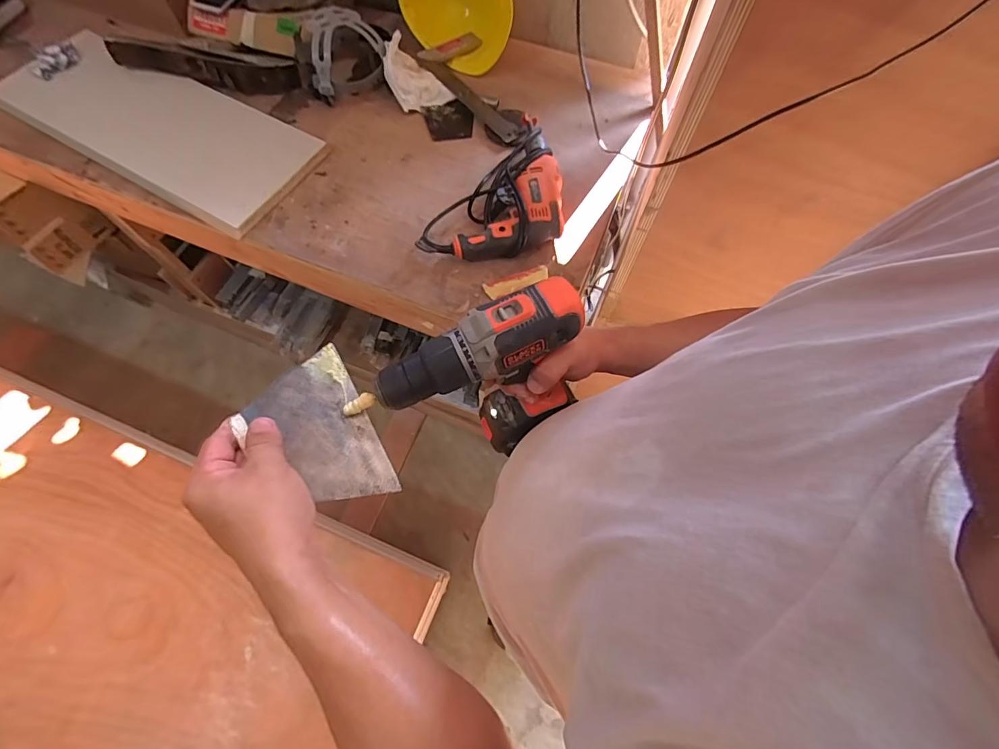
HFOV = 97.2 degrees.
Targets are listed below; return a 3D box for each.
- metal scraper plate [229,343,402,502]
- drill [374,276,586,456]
[{"bbox_3d":[-0.154,0.052,0.369,0.091,0.004,0.133,-24,79,-24],"label":"metal scraper plate"},{"bbox_3d":[-0.011,0.017,0.434,0.178,0.203,0.071,-27,68,-14],"label":"drill"}]

